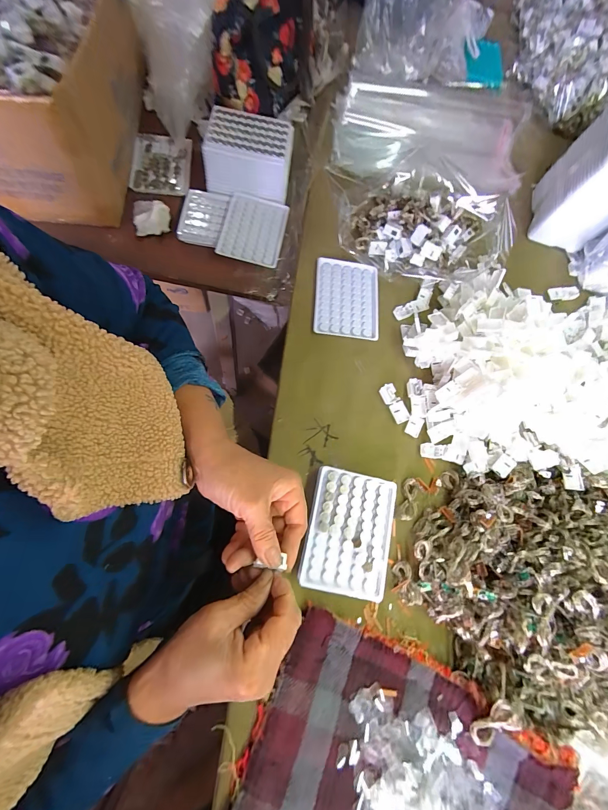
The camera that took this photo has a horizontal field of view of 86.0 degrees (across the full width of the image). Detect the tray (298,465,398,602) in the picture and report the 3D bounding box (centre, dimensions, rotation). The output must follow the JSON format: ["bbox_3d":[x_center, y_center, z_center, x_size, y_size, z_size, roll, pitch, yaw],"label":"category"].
[{"bbox_3d":[0.052,0.146,0.376,0.094,0.025,0.130,14,71,-4],"label":"tray"}]

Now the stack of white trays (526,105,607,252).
[{"bbox_3d":[0.467,-0.359,0.527,0.102,0.159,0.127,22,70,2],"label":"stack of white trays"}]

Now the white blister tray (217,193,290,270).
[{"bbox_3d":[-0.082,-0.285,0.522,0.093,0.006,0.126,12,72,-5],"label":"white blister tray"}]

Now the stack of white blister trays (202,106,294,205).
[{"bbox_3d":[-0.086,-0.396,0.525,0.129,0.071,0.096,10,70,-3],"label":"stack of white blister trays"}]

